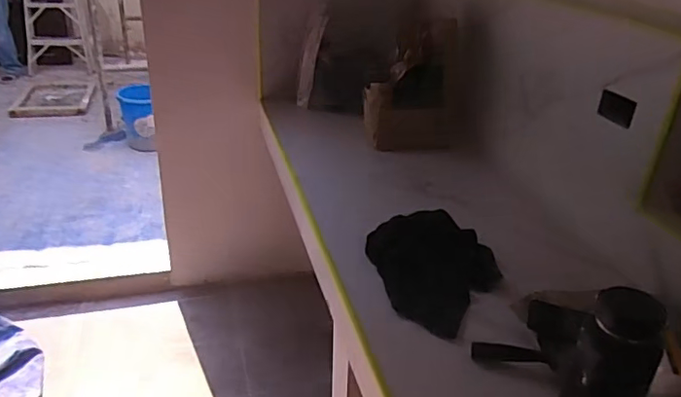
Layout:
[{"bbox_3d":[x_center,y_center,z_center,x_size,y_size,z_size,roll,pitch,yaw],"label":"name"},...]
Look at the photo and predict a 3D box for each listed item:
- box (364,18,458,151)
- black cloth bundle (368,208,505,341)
[{"bbox_3d":[0.246,-0.362,1.755,0.309,0.360,0.222,6,28,6],"label":"box"},{"bbox_3d":[0.212,0.129,1.125,0.262,0.068,0.345,-4,29,-12],"label":"black cloth bundle"}]

